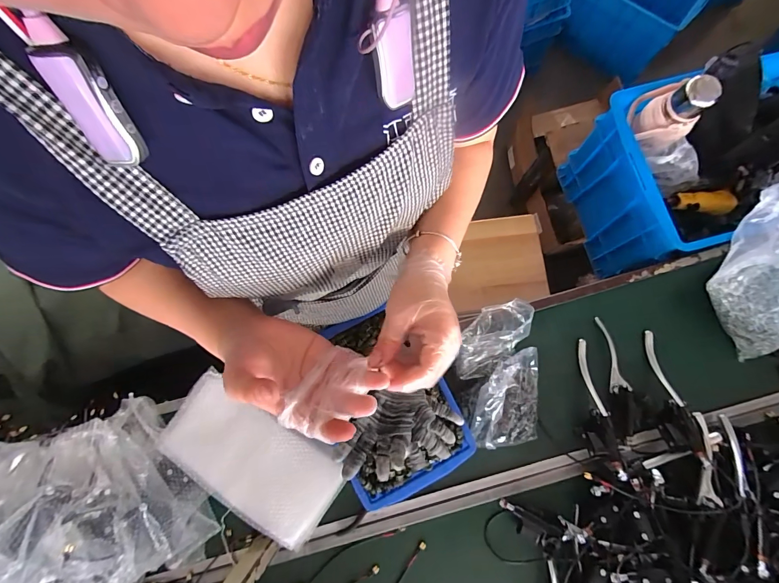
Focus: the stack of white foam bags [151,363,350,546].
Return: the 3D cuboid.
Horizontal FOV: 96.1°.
[{"bbox_3d":[-0.243,0.288,0.613,0.321,0.046,0.159,32,81,7],"label":"stack of white foam bags"}]

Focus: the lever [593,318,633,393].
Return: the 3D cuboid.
[{"bbox_3d":[0.423,0.117,0.665,0.026,0.028,0.140,-3,79,1],"label":"lever"}]

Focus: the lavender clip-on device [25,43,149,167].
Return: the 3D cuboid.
[{"bbox_3d":[-0.142,-0.087,0.168,0.024,0.052,0.008,-11,45,-1],"label":"lavender clip-on device"}]

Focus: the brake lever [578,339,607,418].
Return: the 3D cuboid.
[{"bbox_3d":[0.372,0.159,0.651,0.014,0.020,0.142,-1,58,1],"label":"brake lever"}]

